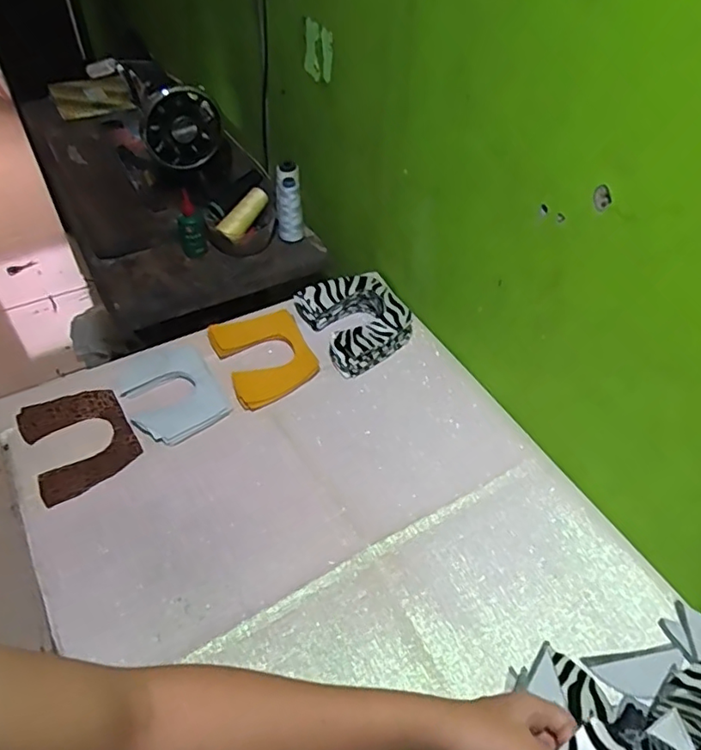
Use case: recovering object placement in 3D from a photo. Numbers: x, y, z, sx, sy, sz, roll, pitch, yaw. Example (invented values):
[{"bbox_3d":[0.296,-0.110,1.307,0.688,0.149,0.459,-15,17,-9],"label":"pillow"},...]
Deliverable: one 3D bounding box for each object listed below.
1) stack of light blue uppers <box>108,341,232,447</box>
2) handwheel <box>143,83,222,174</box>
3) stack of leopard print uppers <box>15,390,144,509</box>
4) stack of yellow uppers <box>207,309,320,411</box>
[{"bbox_3d":[-0.245,0.021,0.778,0.115,0.022,0.151,-28,54,-25],"label":"stack of light blue uppers"},{"bbox_3d":[-0.284,-0.417,0.966,0.131,0.125,0.044,-11,50,-12],"label":"handwheel"},{"bbox_3d":[-0.350,0.080,0.736,0.121,0.011,0.159,-25,53,-23],"label":"stack of leopard print uppers"},{"bbox_3d":[-0.124,-0.030,0.832,0.125,0.010,0.157,-22,62,-19],"label":"stack of yellow uppers"}]

